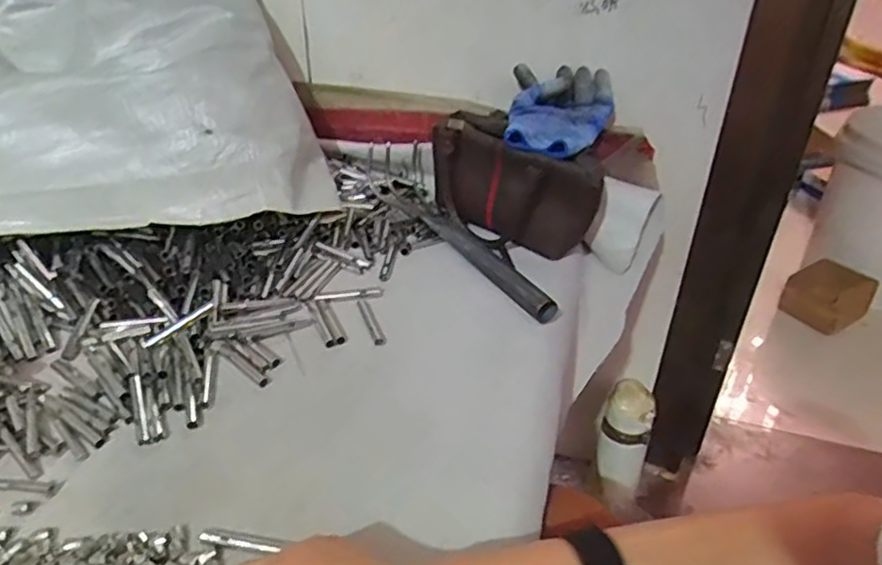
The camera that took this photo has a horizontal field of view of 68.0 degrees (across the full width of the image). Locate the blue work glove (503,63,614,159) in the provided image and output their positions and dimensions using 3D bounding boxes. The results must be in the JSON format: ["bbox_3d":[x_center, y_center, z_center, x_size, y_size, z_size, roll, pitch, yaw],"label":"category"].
[{"bbox_3d":[0.130,-0.183,0.703,0.115,0.054,0.116,6,35,7],"label":"blue work glove"}]

